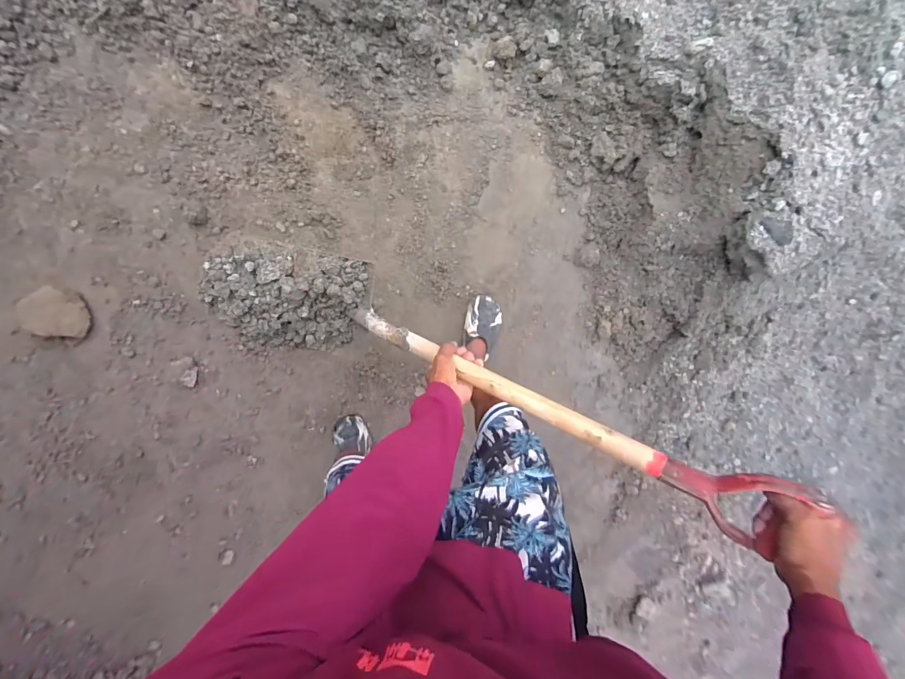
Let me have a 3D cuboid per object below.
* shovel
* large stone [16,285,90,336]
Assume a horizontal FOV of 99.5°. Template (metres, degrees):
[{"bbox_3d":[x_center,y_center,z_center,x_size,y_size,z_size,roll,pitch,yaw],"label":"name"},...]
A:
[{"bbox_3d":[0.001,0.038,0.625,0.920,0.189,0.196,21,97,20],"label":"shovel"},{"bbox_3d":[-1.141,-0.080,1.091,0.166,0.047,0.148,1,98,-5],"label":"large stone"}]

